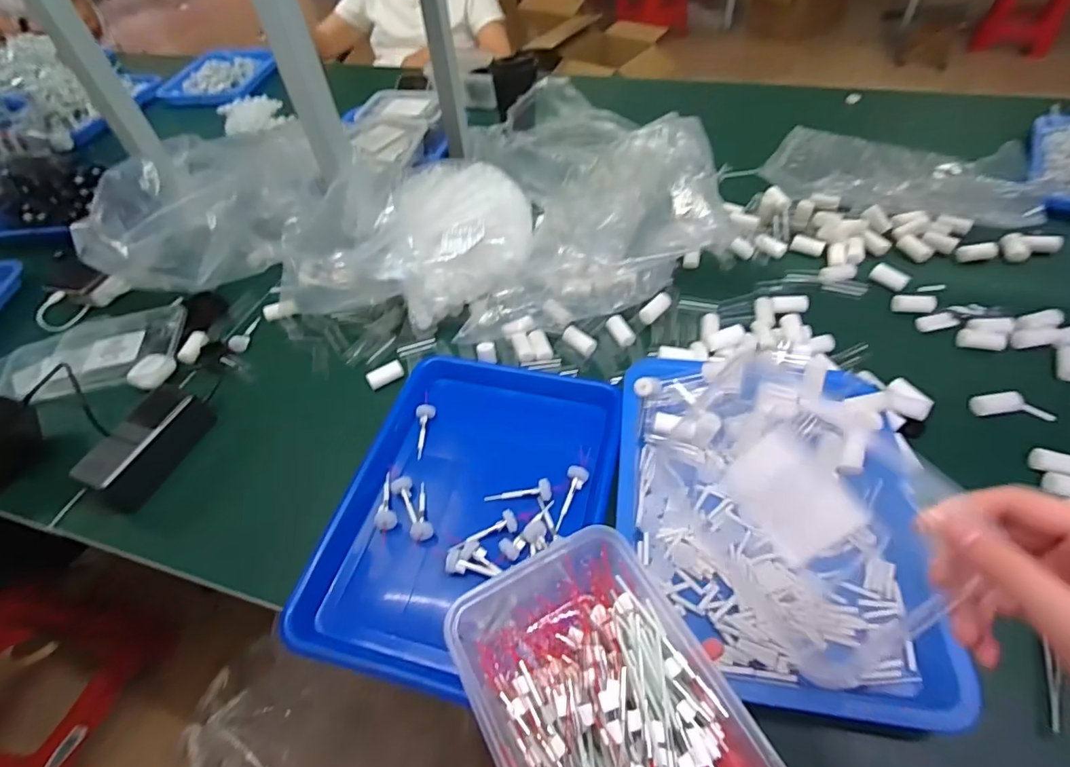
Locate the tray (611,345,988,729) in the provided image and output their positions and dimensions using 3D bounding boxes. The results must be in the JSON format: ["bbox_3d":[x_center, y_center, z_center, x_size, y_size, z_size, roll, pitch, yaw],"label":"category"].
[{"bbox_3d":[0.218,0.111,0.476,0.269,0.043,0.321,6,51,8],"label":"tray"}]

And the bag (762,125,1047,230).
[{"bbox_3d":[0.575,-0.339,0.815,0.360,0.061,0.238,16,42,19],"label":"bag"}]

